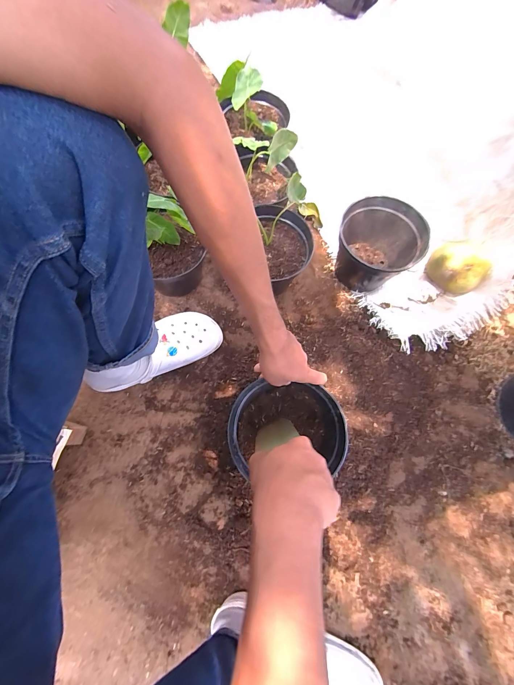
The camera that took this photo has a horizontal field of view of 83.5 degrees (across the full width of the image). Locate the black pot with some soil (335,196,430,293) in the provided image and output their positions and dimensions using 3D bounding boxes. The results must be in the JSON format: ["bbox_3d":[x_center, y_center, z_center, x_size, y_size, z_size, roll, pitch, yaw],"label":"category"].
[{"bbox_3d":[0.258,-0.200,0.650,0.170,0.144,0.178,1,72,-2],"label":"black pot with some soil"}]

